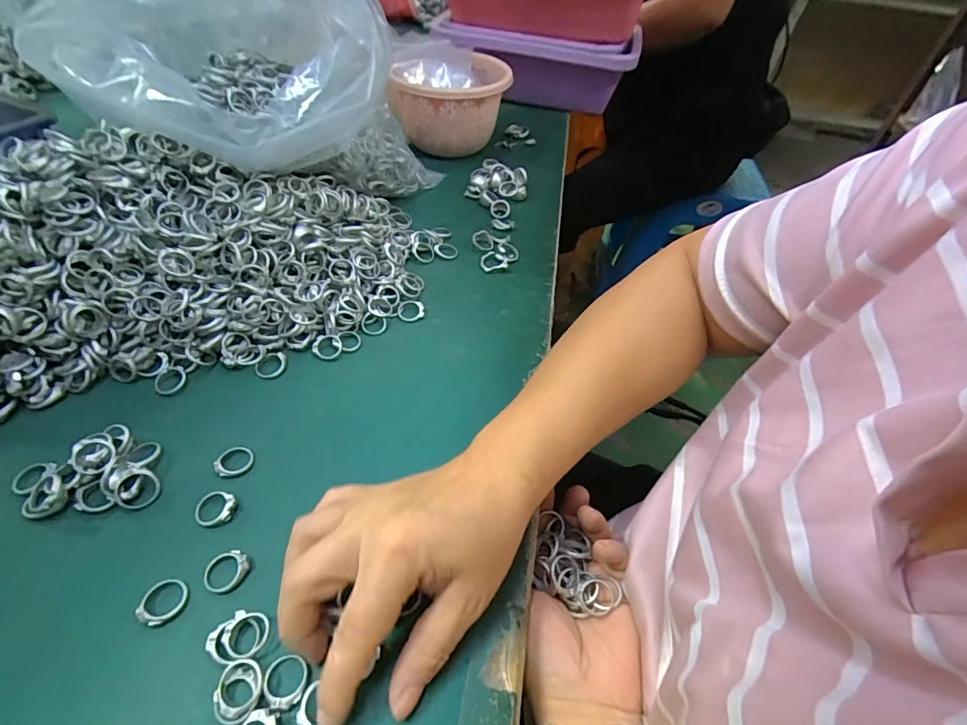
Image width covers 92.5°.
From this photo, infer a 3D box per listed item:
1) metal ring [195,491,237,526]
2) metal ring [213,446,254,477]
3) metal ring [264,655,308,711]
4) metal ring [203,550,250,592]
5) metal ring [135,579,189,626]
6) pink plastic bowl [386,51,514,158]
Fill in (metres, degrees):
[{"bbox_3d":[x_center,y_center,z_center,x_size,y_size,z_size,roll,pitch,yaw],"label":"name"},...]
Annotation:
[{"bbox_3d":[-0.153,0.083,0.265,0.022,0.005,0.020,3,48,-3],"label":"metal ring"},{"bbox_3d":[-0.154,0.060,0.286,0.021,0.004,0.020,3,48,-3],"label":"metal ring"},{"bbox_3d":[-0.091,0.147,0.212,0.020,0.005,0.019,3,48,-3],"label":"metal ring"},{"bbox_3d":[-0.135,0.109,0.242,0.021,0.004,0.020,3,48,-3],"label":"metal ring"},{"bbox_3d":[-0.160,0.119,0.231,0.021,0.005,0.021,3,48,-3],"label":"metal ring"},{"bbox_3d":[-0.038,-0.306,0.565,0.129,0.093,0.130,3,48,-3],"label":"pink plastic bowl"}]

